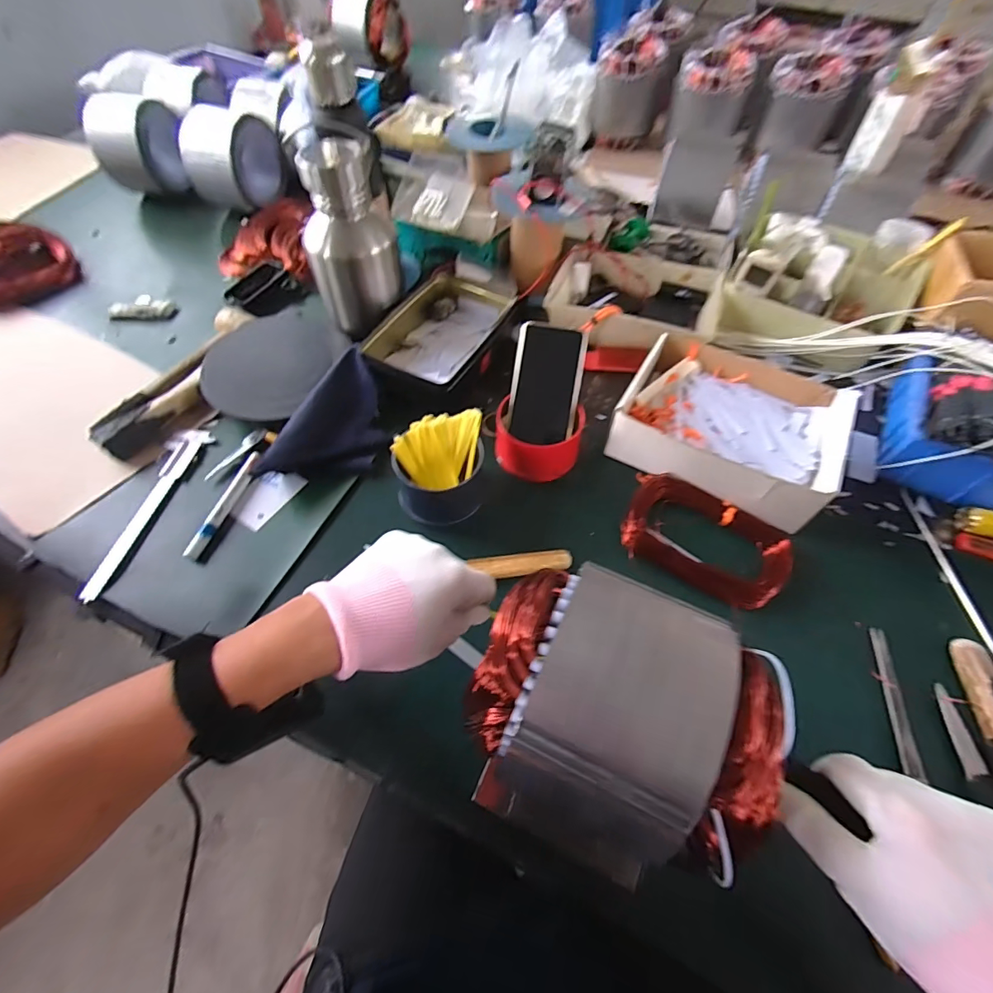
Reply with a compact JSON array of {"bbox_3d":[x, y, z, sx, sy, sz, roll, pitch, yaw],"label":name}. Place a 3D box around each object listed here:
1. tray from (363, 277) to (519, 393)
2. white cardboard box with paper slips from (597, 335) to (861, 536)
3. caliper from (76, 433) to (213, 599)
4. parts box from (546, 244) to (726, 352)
[{"bbox_3d":[-0.068,-0.242,0.672,0.142,0.063,0.263,22,60,13],"label":"tray"},{"bbox_3d":[0.278,-0.092,0.558,0.238,0.056,0.194,29,62,17],"label":"white cardboard box with paper slips"},{"bbox_3d":[-0.401,0.007,0.521,0.049,0.009,0.224,11,58,6],"label":"caliper"},{"bbox_3d":[0.208,-0.294,0.705,0.242,0.053,0.187,17,59,10],"label":"parts box"}]

